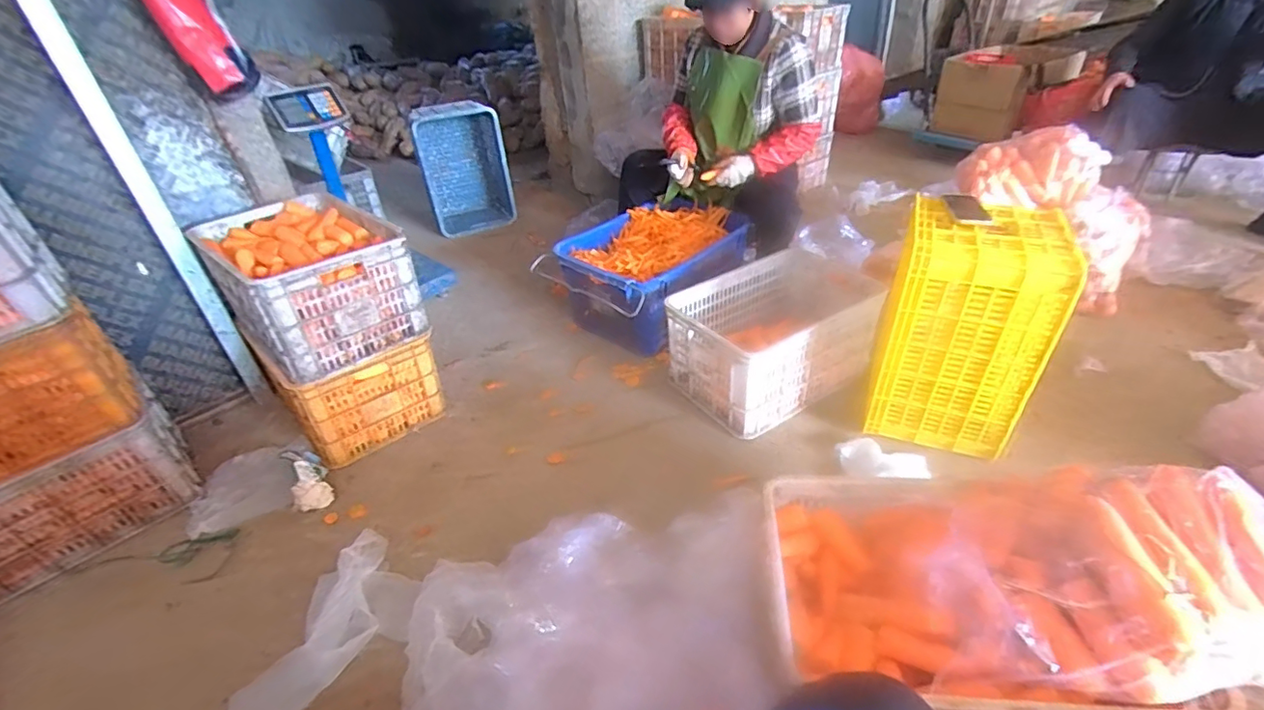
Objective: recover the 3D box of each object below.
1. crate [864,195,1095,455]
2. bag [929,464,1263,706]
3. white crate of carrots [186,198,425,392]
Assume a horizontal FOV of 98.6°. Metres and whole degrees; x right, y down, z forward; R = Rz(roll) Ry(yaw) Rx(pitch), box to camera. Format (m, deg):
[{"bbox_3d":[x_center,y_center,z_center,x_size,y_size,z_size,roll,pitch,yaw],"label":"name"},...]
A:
[{"bbox_3d":[0.765,-0.067,1.283,0.305,0.484,0.291,9,38,19],"label":"crate"},{"bbox_3d":[0.581,0.274,0.690,0.364,0.168,0.264,2,36,10],"label":"bag"},{"bbox_3d":[-0.815,-0.186,1.397,0.476,0.265,0.346,25,45,35],"label":"white crate of carrots"}]

